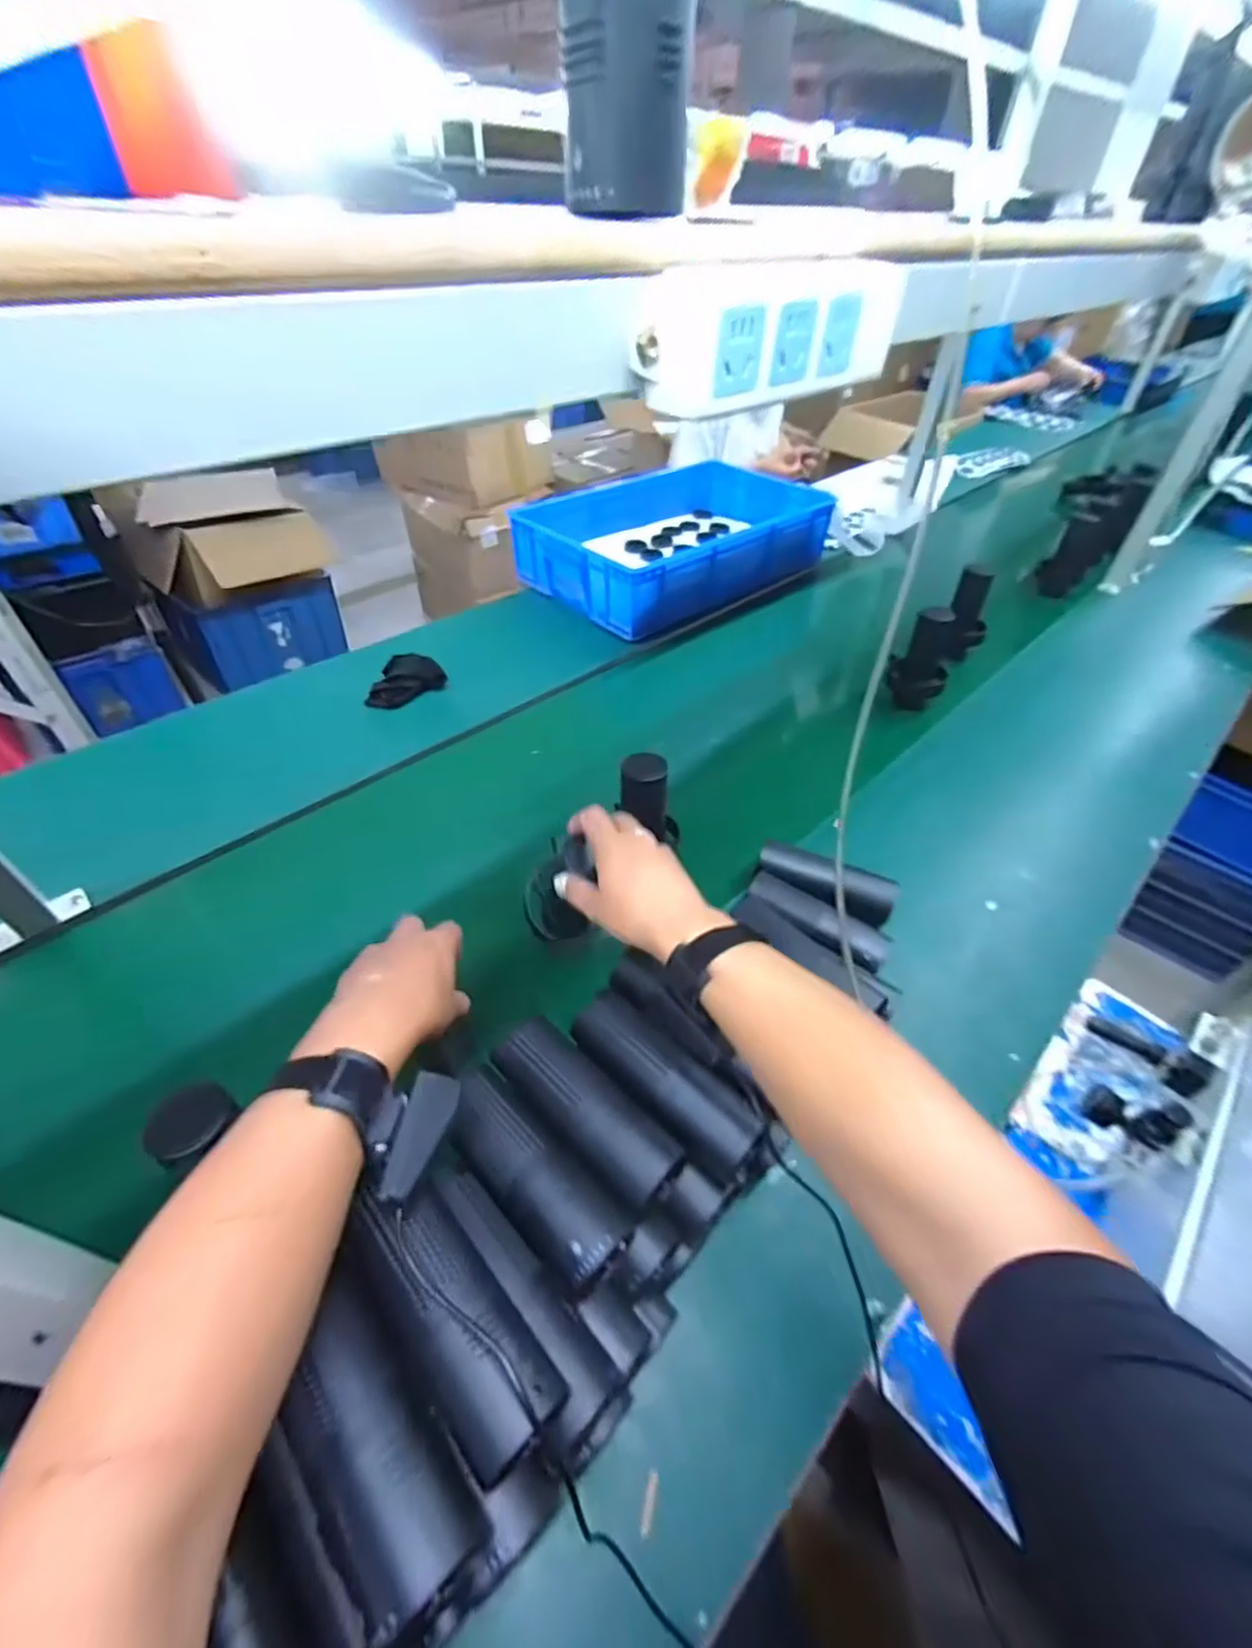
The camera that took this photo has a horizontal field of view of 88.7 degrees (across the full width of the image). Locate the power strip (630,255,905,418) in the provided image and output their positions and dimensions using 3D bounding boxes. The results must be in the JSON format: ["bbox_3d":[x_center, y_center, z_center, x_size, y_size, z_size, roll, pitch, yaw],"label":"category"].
[{"bbox_3d":[0.078,-0.246,0.317,0.174,0.052,0.029,-33,55,-30],"label":"power strip"}]

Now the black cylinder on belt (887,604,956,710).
[{"bbox_3d":[0.495,-0.274,1.073,0.095,0.169,0.064,25,49,20],"label":"black cylinder on belt"}]

